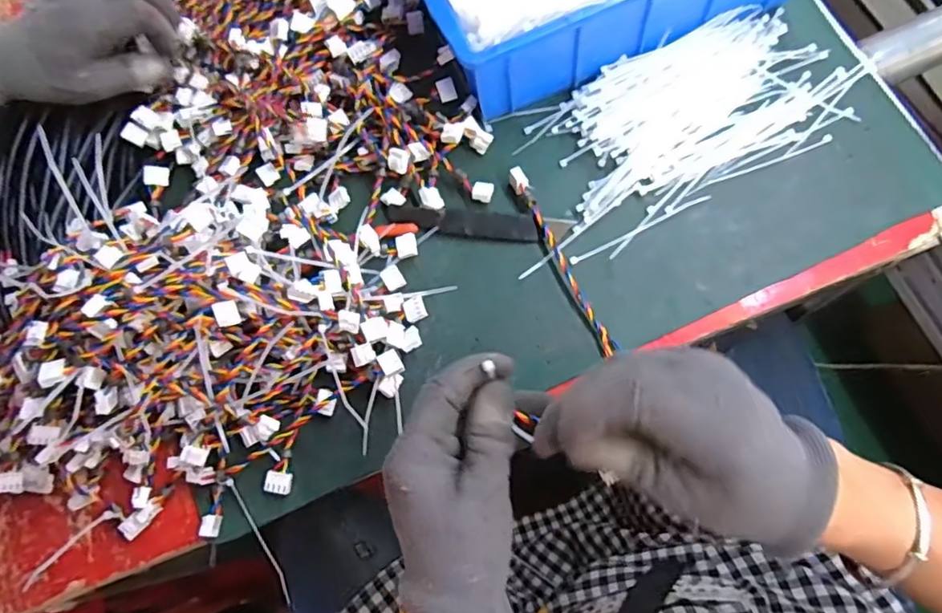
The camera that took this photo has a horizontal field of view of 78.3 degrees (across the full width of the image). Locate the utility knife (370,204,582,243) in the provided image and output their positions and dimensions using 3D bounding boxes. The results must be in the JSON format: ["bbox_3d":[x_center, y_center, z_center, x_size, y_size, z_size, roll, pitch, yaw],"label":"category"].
[{"bbox_3d":[0.002,-0.066,0.453,0.147,0.009,0.028,2,74,0],"label":"utility knife"}]

